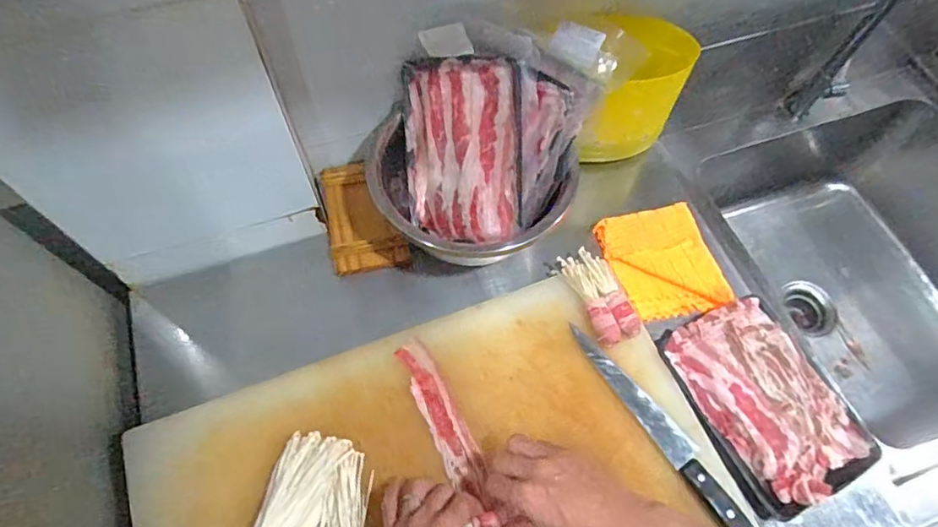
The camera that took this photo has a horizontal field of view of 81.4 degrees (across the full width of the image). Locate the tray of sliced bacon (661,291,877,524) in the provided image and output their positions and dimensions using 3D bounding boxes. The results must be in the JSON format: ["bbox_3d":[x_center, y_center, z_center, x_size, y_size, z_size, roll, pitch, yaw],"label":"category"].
[{"bbox_3d":[0.339,0.156,0.628,0.155,0.029,0.224,-23,65,-13],"label":"tray of sliced bacon"}]

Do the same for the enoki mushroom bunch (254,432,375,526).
[{"bbox_3d":[-0.152,0.238,0.544,0.102,0.037,0.124,7,62,2],"label":"enoki mushroom bunch"}]

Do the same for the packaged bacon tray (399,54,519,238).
[{"bbox_3d":[-0.013,-0.134,0.661,0.156,0.212,0.024,7,19,26],"label":"packaged bacon tray"}]

